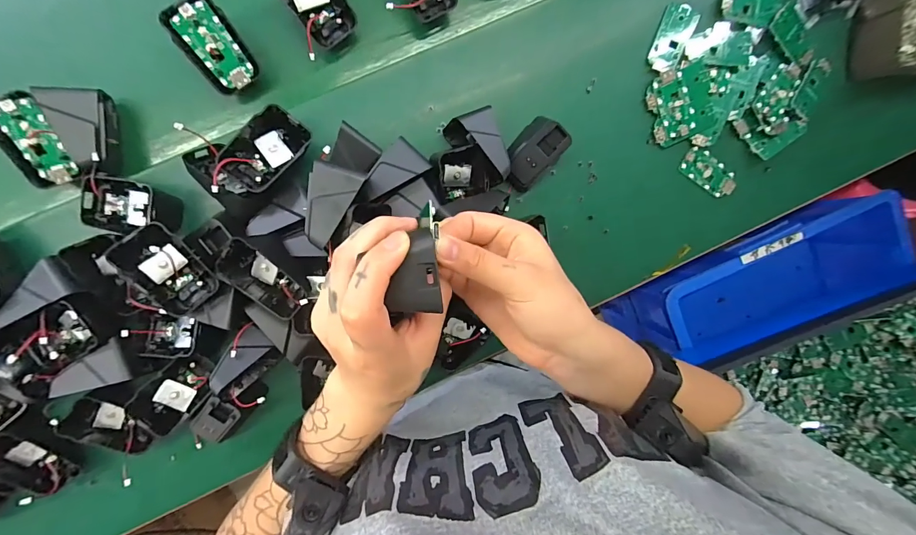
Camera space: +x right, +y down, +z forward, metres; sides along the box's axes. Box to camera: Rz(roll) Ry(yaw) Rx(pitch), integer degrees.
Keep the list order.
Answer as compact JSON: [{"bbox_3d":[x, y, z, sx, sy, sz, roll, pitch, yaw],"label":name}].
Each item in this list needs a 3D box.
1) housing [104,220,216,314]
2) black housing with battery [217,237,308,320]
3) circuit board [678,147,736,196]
[{"bbox_3d":[-0.232,0.003,0.307,0.045,0.023,0.069,-39,114,-29],"label":"housing"},{"bbox_3d":[-0.164,0.009,0.318,0.039,0.016,0.066,-40,117,0],"label":"black housing with battery"},{"bbox_3d":[0.261,-0.099,0.402,0.061,0.005,0.031,30,93,-9],"label":"circuit board"}]

